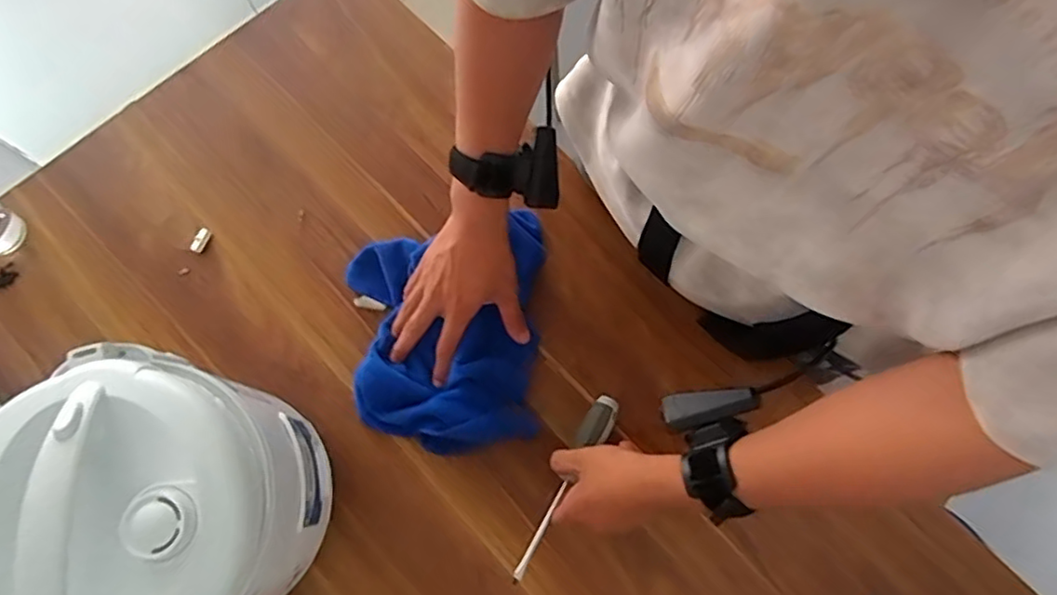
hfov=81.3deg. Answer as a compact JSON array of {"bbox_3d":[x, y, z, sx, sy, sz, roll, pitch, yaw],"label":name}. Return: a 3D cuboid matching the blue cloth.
[{"bbox_3d":[-0.081,0.036,0.595,0.192,0.061,0.216,-3,76,0],"label":"blue cloth"}]

